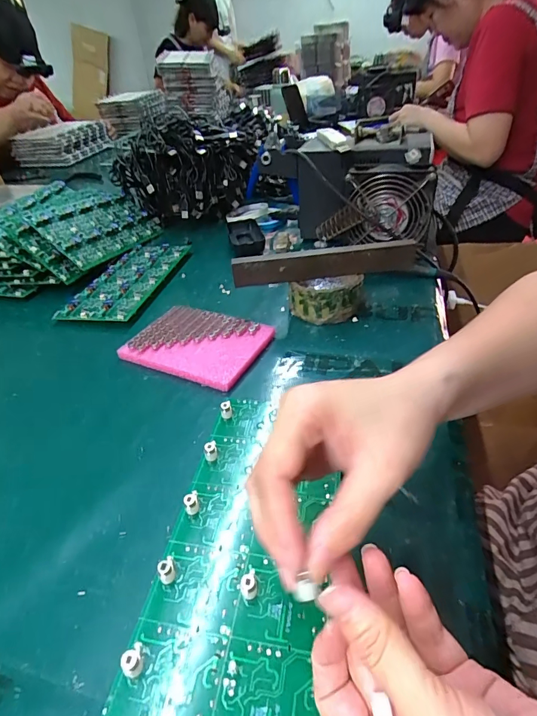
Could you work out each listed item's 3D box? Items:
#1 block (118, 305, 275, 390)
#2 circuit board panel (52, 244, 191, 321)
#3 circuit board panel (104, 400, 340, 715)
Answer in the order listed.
[{"bbox_3d":[-0.079,-0.020,0.443,0.144,0.018,0.102,15,42,22],"label":"block"},{"bbox_3d":[-0.199,-0.116,0.578,0.101,0.015,0.220,6,40,13],"label":"circuit board panel"},{"bbox_3d":[-0.011,0.112,0.268,0.102,0.015,0.222,4,39,10],"label":"circuit board panel"}]

